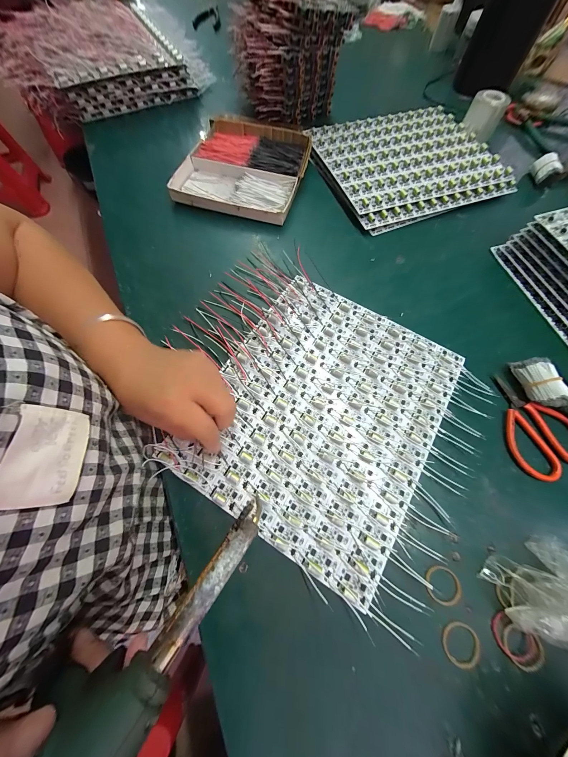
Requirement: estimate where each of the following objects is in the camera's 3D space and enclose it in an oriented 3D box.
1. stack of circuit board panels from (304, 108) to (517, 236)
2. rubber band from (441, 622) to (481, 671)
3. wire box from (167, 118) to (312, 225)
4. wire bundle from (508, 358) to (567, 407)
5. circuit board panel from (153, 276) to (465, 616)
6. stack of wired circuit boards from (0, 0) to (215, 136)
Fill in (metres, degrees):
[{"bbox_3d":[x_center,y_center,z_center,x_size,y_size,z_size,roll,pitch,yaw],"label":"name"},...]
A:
[{"bbox_3d":[0.209,-0.382,0.439,0.277,0.026,0.254,-19,69,-8],"label":"stack of circuit board panels"},{"bbox_3d":[0.146,0.218,0.205,0.031,0.004,0.029,0,67,0],"label":"rubber band"},{"bbox_3d":[-0.064,-0.358,0.423,0.198,0.023,0.217,16,68,6],"label":"wire box"},{"bbox_3d":[0.281,0.004,0.276,0.025,0.031,0.056,-6,68,-3],"label":"wire bundle"},{"bbox_3d":[0.043,0.029,0.279,0.237,0.009,0.280,30,70,11],"label":"circuit board panel"},{"bbox_3d":[-0.366,-0.668,0.514,0.359,0.068,0.289,-25,70,-10],"label":"stack of wired circuit boards"}]

